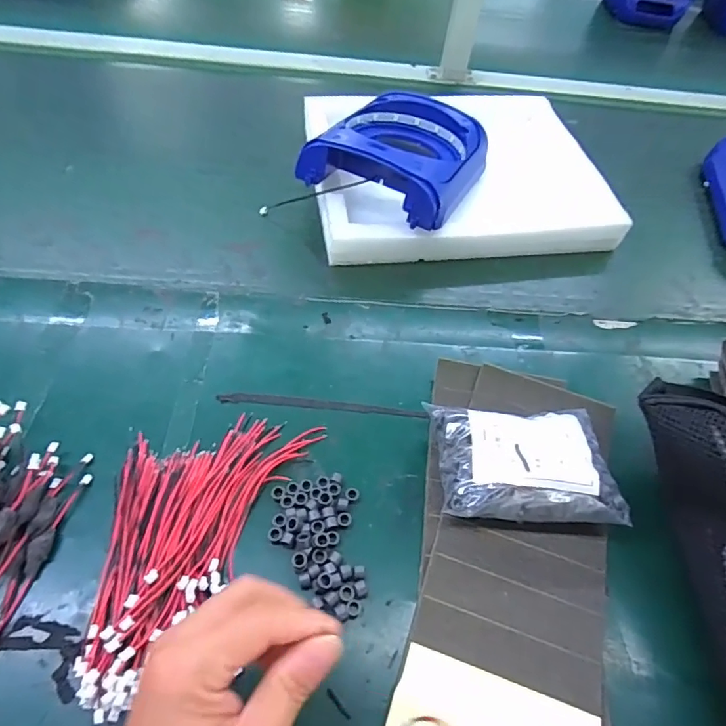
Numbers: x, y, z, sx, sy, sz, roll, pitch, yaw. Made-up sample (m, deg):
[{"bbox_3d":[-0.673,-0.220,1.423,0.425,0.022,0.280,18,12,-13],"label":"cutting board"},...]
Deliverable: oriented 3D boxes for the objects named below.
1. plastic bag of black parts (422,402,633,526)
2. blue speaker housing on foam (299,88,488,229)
[{"bbox_3d":[0.122,0.077,0.384,0.134,0.055,0.093,3,52,-3],"label":"plastic bag of black parts"},{"bbox_3d":[0.049,-0.247,0.569,0.165,0.048,0.193,26,58,10],"label":"blue speaker housing on foam"}]

